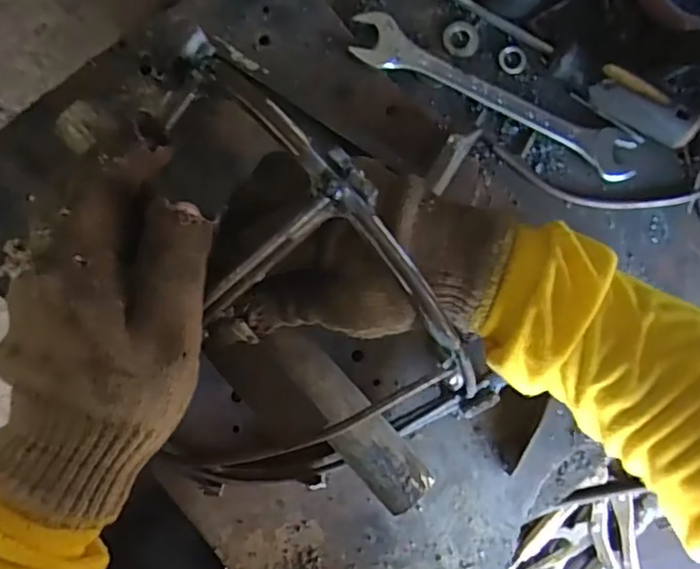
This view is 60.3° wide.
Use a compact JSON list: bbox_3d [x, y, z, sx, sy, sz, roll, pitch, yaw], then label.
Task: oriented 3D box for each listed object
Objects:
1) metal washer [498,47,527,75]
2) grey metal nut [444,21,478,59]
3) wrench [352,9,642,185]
[{"bbox_3d":[0.115,-0.158,0.424,0.020,0.004,0.018,41,87,-1],"label":"metal washer"},{"bbox_3d":[0.078,-0.172,0.423,0.024,0.004,0.026,6,88,-2],"label":"grey metal nut"},{"bbox_3d":[0.102,-0.128,0.411,0.209,0.008,0.036,23,85,-6],"label":"wrench"}]

